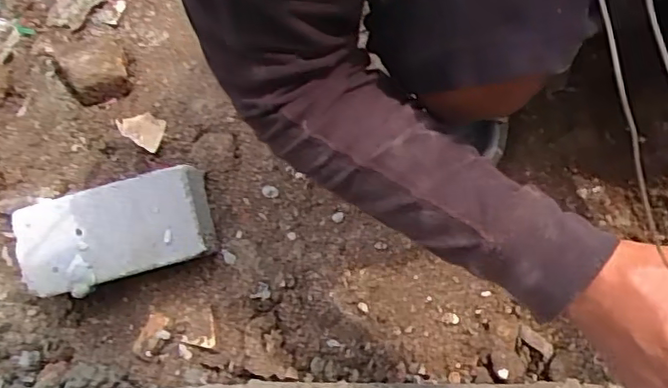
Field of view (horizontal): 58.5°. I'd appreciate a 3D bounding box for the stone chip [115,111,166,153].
[{"bbox_3d":[-0.231,-0.079,0.727,0.064,0.018,0.041,31,74,12],"label":"stone chip"}]

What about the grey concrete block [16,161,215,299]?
[{"bbox_3d":[-0.244,0.039,0.649,0.213,0.069,0.114,-12,70,-3],"label":"grey concrete block"}]

